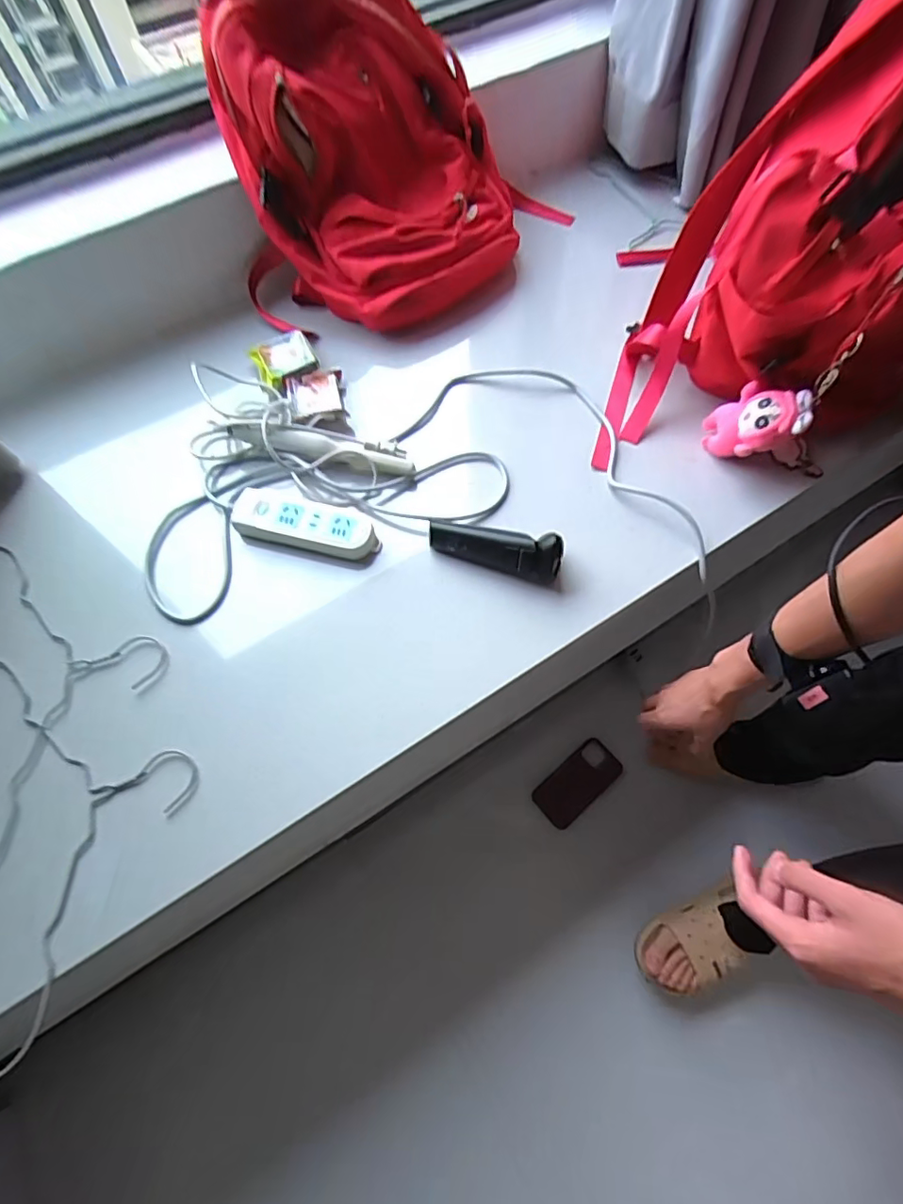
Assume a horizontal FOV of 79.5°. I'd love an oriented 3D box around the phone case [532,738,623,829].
[{"bbox_3d":[0.226,0.325,0.973,0.160,0.008,0.078,-40,76,-11],"label":"phone case"}]

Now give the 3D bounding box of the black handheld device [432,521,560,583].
[{"bbox_3d":[0.050,-0.064,0.632,0.154,0.053,0.044,19,66,11],"label":"black handheld device"}]

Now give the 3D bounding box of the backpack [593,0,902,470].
[{"bbox_3d":[0.395,-0.399,0.580,0.319,0.396,0.348,14,66,9],"label":"backpack"}]

